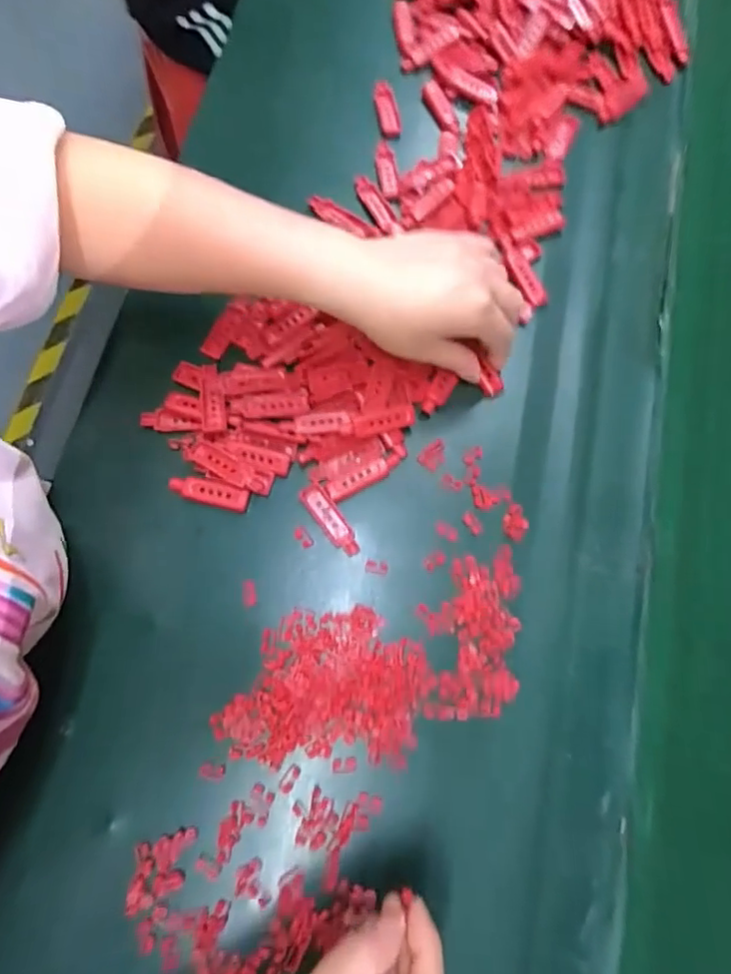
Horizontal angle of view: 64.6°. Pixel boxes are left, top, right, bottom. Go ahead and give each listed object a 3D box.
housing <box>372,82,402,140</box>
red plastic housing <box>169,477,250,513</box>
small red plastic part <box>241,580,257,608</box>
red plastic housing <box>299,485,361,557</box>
[{"bbox_3d":[0.018,-0.316,0.483,0.018,0.005,0.059,-10,75,-4],"label":"housing"},{"bbox_3d":[-0.107,0.004,0.393,0.056,0.006,0.015,12,75,2],"label":"red plastic housing"},{"bbox_3d":[-0.076,0.068,0.373,0.010,0.004,0.017,-8,75,-4],"label":"small red plastic part"},{"bbox_3d":[-0.024,0.023,0.391,0.016,0.004,0.055,-36,79,-10],"label":"red plastic housing"}]

